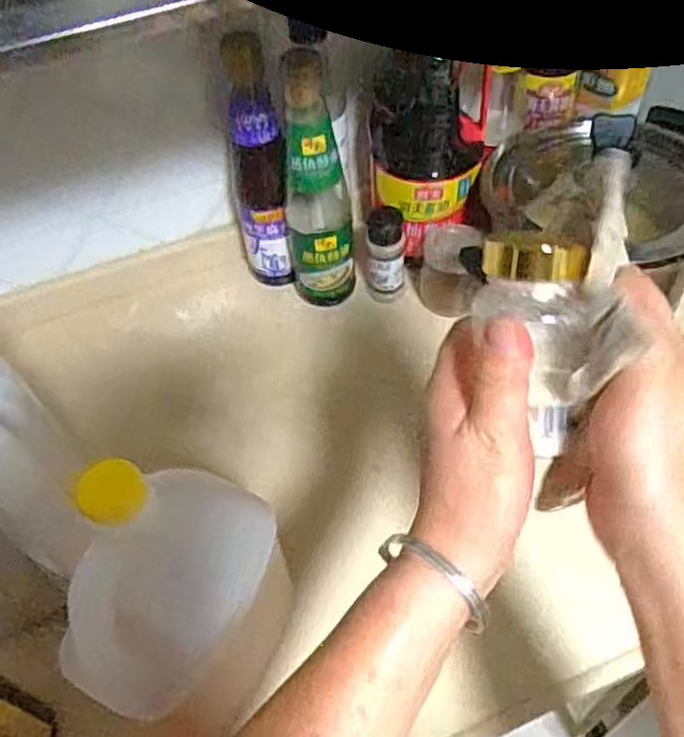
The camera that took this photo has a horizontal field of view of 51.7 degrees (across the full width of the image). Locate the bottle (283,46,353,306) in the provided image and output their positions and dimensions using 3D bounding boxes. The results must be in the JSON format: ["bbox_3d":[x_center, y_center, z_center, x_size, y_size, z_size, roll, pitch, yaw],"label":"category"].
[{"bbox_3d":[-0.026,-0.166,0.656,0.058,0.258,0.067,-7,52,-1],"label":"bottle"}]

